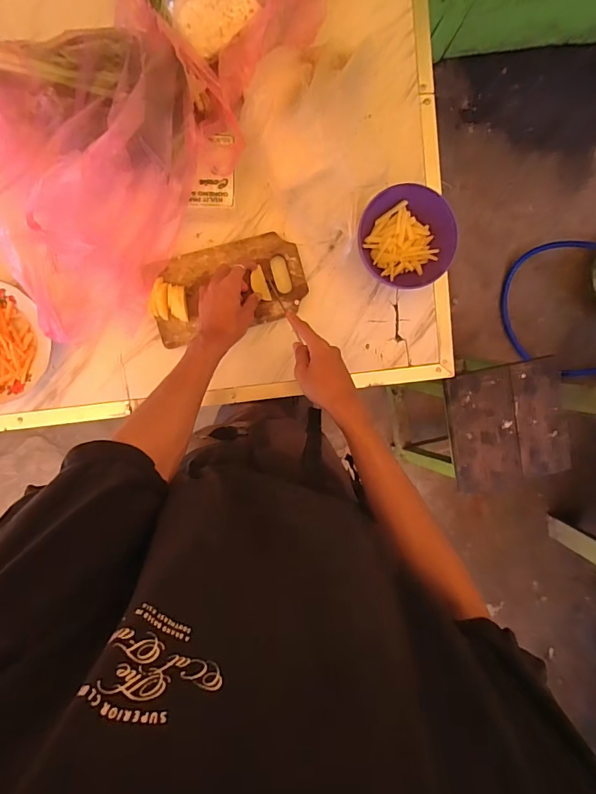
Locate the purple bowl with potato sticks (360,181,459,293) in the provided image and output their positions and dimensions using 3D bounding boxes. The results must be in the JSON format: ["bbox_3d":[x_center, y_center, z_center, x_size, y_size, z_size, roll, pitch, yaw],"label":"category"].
[{"bbox_3d":[0.172,-0.250,0.678,0.136,0.069,0.145,-1,95,-7],"label":"purple bowl with potato sticks"}]

